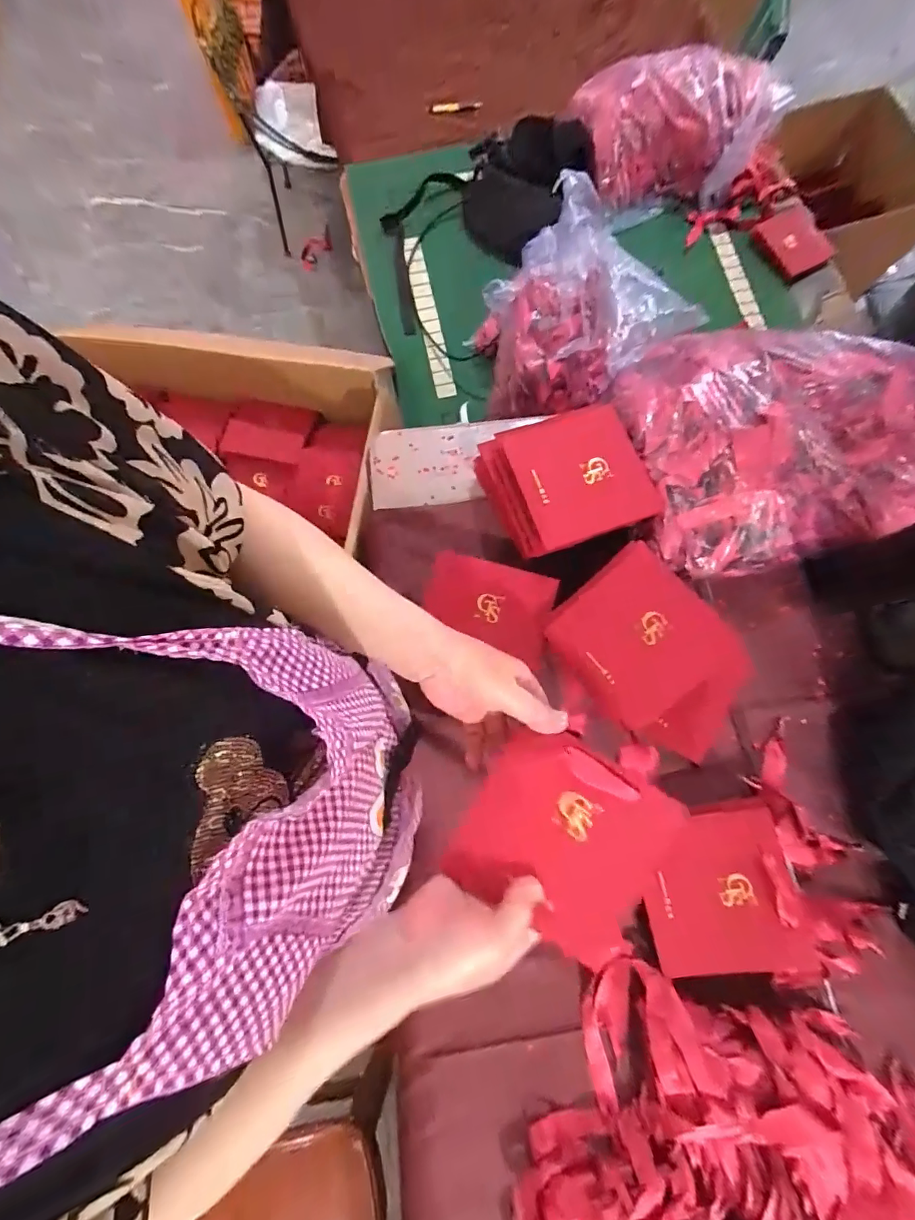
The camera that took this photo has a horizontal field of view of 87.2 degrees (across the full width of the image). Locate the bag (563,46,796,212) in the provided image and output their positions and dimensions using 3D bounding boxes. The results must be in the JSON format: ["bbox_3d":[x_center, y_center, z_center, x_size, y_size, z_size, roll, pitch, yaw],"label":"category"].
[{"bbox_3d":[0.449,-0.989,1.000,0.411,0.157,0.225,2,76,1],"label":"bag"}]

